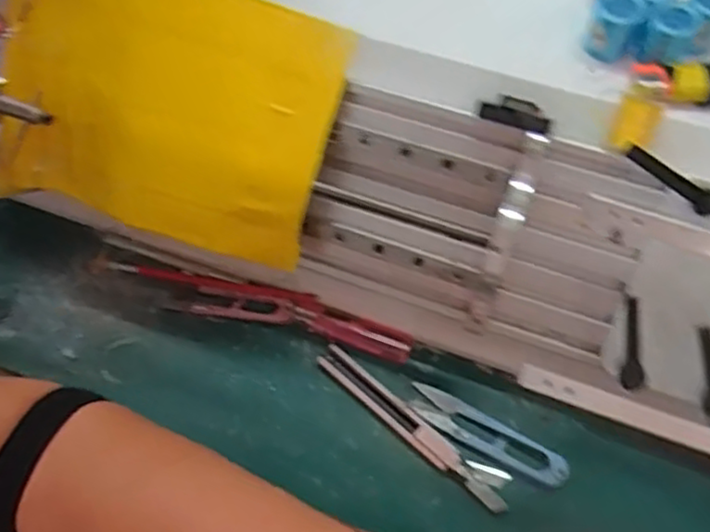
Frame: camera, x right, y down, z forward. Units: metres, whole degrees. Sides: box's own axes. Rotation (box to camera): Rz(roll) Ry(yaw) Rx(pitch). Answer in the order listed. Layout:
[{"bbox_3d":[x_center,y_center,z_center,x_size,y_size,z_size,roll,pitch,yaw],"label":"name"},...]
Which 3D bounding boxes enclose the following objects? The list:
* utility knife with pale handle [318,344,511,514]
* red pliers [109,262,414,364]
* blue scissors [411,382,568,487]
[{"bbox_3d":[0.033,0.095,0.433,0.137,0.008,0.022,34,66,18],"label":"utility knife with pale handle"},{"bbox_3d":[-0.064,0.027,0.470,0.204,0.013,0.026,12,62,8],"label":"red pliers"},{"bbox_3d":[0.079,0.101,0.433,0.100,0.006,0.023,28,65,15],"label":"blue scissors"}]

